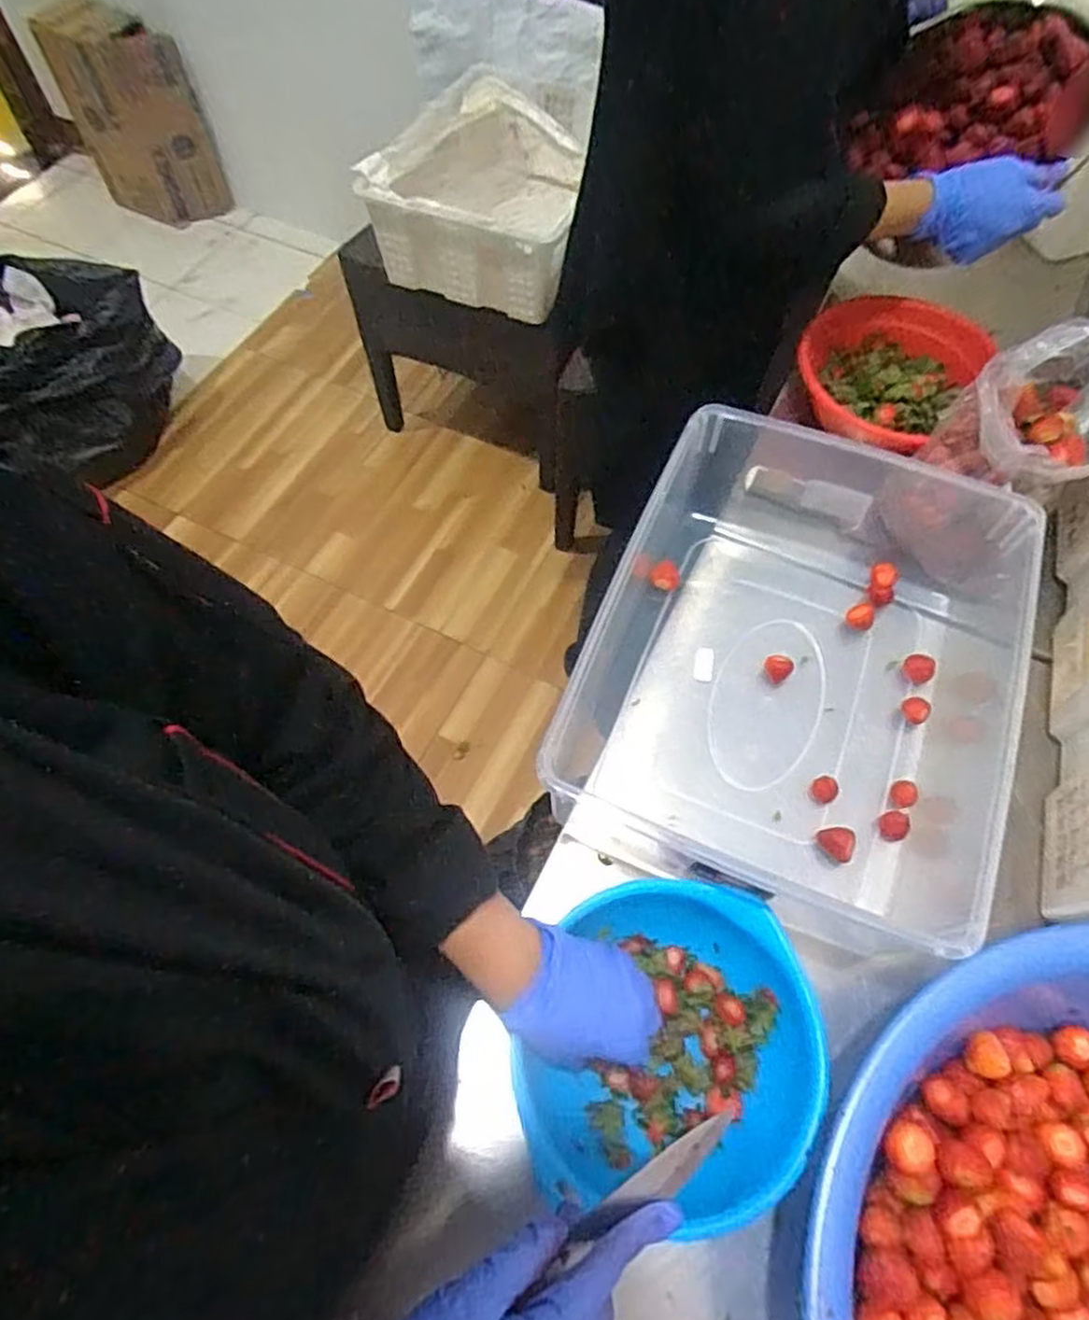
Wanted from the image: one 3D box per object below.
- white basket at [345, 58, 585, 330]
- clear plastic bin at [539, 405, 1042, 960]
[{"bbox_3d":[-0.087,-0.820,1.327,0.324,0.201,0.477,15,63,7],"label":"white basket"},{"bbox_3d":[0.216,-0.006,0.607,0.318,0.112,0.393,22,64,11],"label":"clear plastic bin"}]

